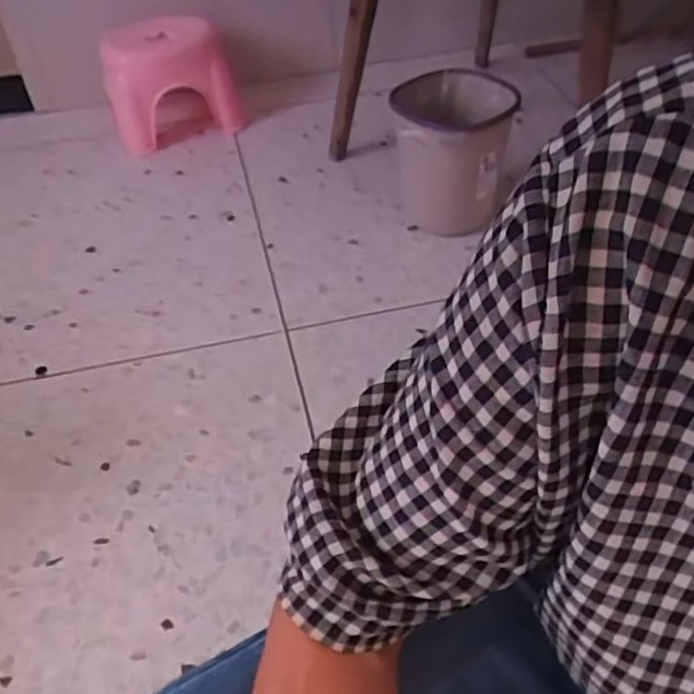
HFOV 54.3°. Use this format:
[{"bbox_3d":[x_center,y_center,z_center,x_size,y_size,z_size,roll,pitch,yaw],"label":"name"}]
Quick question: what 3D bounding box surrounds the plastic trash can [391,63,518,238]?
[{"bbox_3d":[0.204,-0.377,1.357,0.215,0.280,0.239,-3,45,1],"label":"plastic trash can"}]

